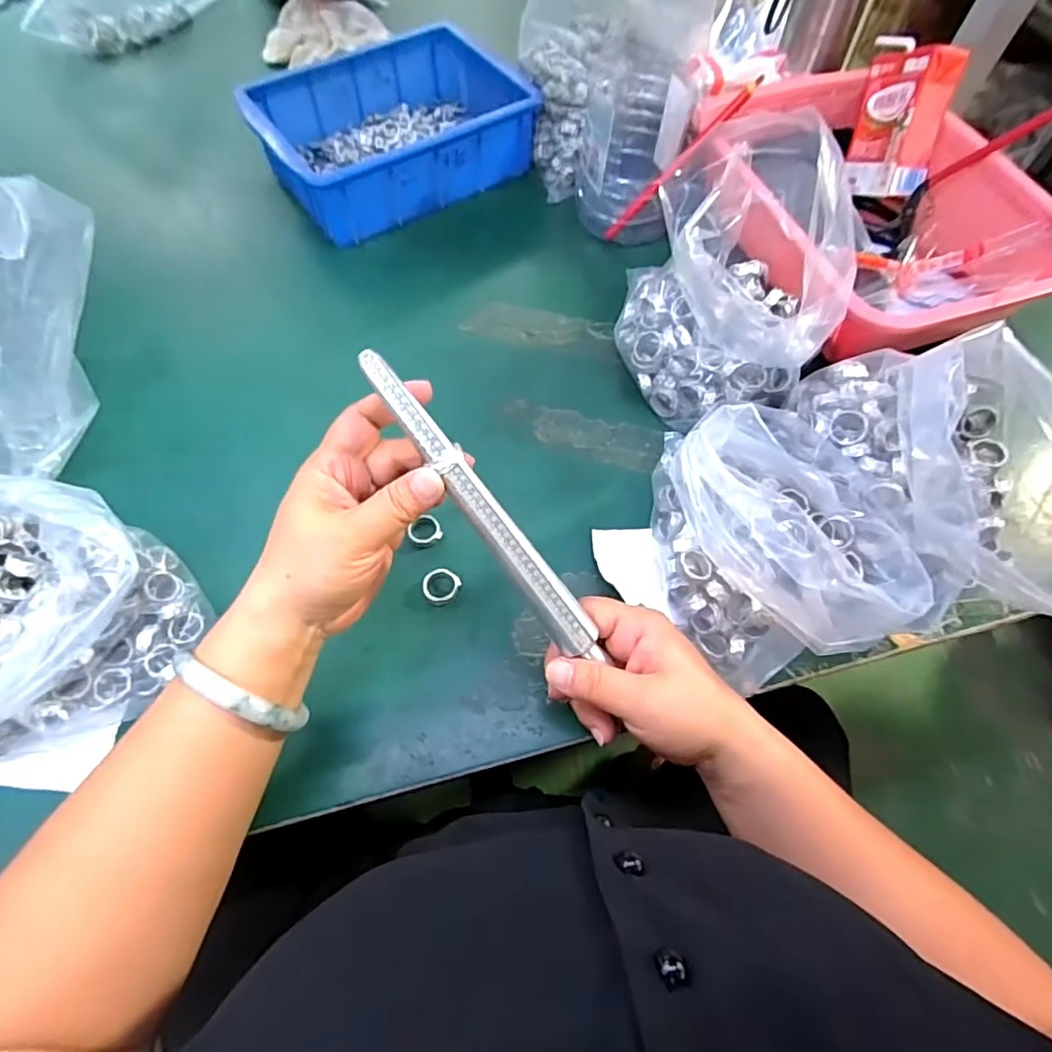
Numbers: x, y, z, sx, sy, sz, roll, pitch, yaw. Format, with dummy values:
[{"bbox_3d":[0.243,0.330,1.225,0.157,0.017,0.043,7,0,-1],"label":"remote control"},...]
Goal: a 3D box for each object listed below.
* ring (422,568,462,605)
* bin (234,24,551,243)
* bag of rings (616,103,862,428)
[{"bbox_3d":[-0.057,0.040,0.382,0.024,0.006,0.023,1,63,-1],"label":"ring"},{"bbox_3d":[-0.125,-0.384,0.567,0.242,0.080,0.168,-31,68,-16],"label":"bin"},{"bbox_3d":[0.146,-0.183,0.413,0.129,0.172,0.158,-9,63,-6],"label":"bag of rings"}]

